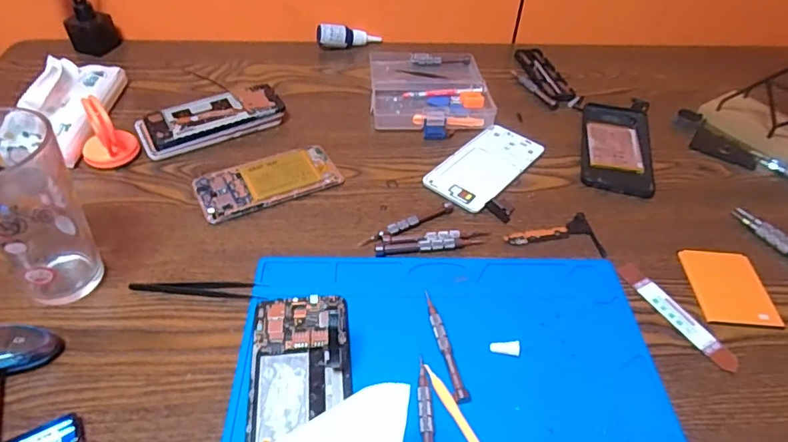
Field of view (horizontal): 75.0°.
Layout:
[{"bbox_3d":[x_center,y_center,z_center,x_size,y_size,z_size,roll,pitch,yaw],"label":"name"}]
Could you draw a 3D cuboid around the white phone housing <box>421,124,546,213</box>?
[{"bbox_3d":[0.103,-0.064,0.570,0.074,0.004,0.151,32,52,26],"label":"white phone housing"}]

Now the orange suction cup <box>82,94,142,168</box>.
[{"bbox_3d":[-0.305,-0.095,0.538,0.053,0.068,0.057,2,45,-2],"label":"orange suction cup"}]

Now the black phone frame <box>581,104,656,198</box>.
[{"bbox_3d":[0.262,-0.089,0.604,0.078,0.009,0.163,13,46,9],"label":"black phone frame"}]

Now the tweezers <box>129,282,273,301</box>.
[{"bbox_3d":[-0.163,0.056,0.437,0.116,0.009,0.019,6,45,2],"label":"tweezers"}]

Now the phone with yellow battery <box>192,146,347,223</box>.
[{"bbox_3d":[-0.130,-0.042,0.534,0.142,0.010,0.069,-20,50,-21],"label":"phone with yellow battery"}]

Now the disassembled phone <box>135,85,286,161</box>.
[{"bbox_3d":[-0.212,-0.118,0.599,0.157,0.022,0.083,-21,50,-22],"label":"disassembled phone"}]

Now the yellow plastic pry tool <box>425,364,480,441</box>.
[{"bbox_3d":[0.044,0.137,0.364,0.010,0.004,0.081,-20,50,-22],"label":"yellow plastic pry tool"}]

